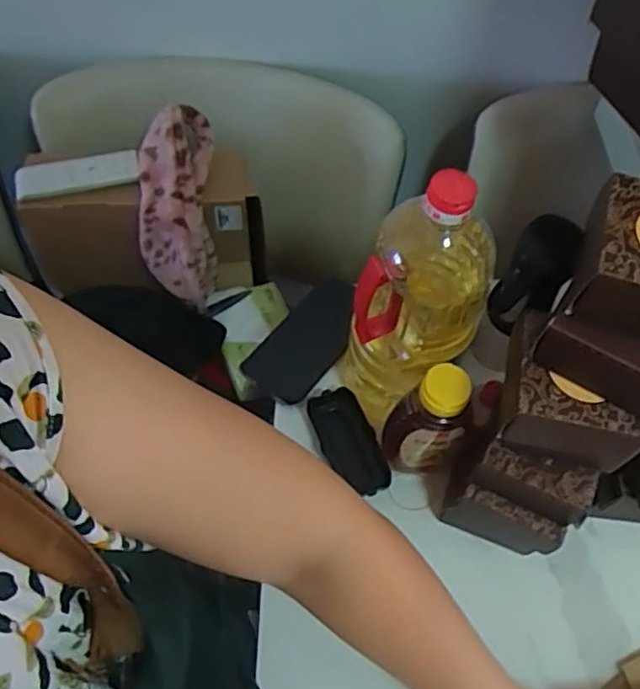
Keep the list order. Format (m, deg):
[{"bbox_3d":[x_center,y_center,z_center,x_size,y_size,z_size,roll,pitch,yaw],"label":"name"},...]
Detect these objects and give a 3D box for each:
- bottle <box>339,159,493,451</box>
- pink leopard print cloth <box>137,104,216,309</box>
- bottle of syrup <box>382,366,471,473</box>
[{"bbox_3d":[0.081,-0.027,0.555,0.101,0.291,0.092,12,62,4],"label":"bottle"},{"bbox_3d":[-0.166,-0.152,0.754,0.082,0.229,0.073,0,20,-2],"label":"pink leopard print cloth"},{"bbox_3d":[0.094,0.073,0.587,0.066,0.151,0.048,6,61,1],"label":"bottle of syrup"}]

